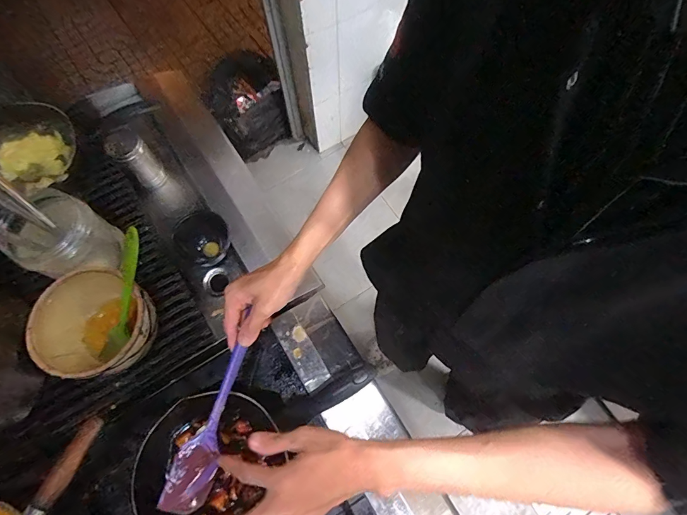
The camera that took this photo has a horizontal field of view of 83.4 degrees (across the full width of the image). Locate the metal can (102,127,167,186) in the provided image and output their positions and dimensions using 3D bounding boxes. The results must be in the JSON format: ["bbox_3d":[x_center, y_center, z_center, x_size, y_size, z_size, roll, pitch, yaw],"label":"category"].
[{"bbox_3d":[-0.391,-0.185,0.735,0.062,0.102,0.060,0,71,1],"label":"metal can"}]

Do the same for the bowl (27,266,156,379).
[{"bbox_3d":[-0.349,0.109,0.575,0.145,0.119,0.142,0,71,1],"label":"bowl"}]

